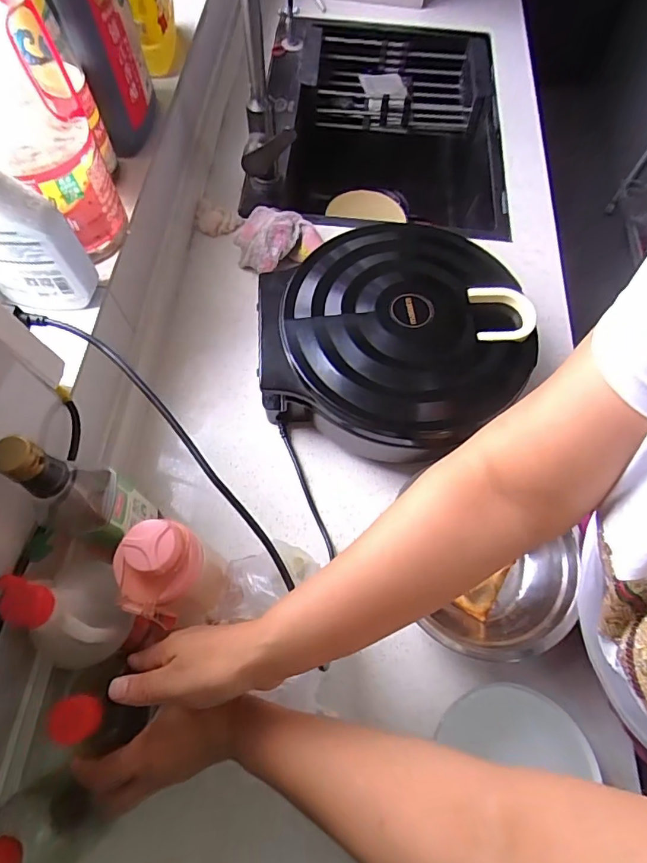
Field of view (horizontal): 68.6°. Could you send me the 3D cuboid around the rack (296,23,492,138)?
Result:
[{"bbox_3d":[0.138,-0.678,0.922,0.361,0.115,0.172,3,66,-1],"label":"rack"}]

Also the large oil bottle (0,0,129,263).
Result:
[{"bbox_3d":[-0.277,-0.298,0.436,0.103,0.273,0.096,1,66,-2],"label":"large oil bottle"}]

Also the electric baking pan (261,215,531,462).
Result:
[{"bbox_3d":[0.081,-0.105,0.604,0.309,0.131,0.284,1,66,-2],"label":"electric baking pan"}]

